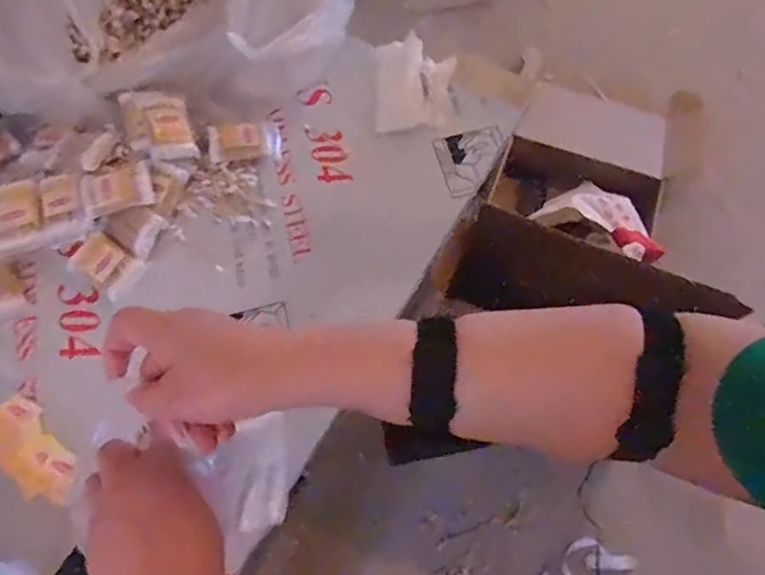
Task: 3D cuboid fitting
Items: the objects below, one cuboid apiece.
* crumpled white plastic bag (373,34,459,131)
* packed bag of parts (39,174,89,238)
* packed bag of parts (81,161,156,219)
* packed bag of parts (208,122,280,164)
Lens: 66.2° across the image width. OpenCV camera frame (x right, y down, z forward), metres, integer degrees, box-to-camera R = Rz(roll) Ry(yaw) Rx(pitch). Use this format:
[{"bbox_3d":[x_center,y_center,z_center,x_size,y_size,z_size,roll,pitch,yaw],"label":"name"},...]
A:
[{"bbox_3d":[0.044,-0.267,0.784,0.109,0.046,0.132,-2,66,-1],"label":"crumpled white plastic bag"},{"bbox_3d":[-0.365,-0.092,0.677,0.047,0.028,0.075,-18,67,-8],"label":"packed bag of parts"},{"bbox_3d":[-0.304,-0.113,0.667,0.082,0.015,0.053,-14,71,2],"label":"packed bag of parts"},{"bbox_3d":[-0.172,-0.182,0.730,0.086,0.035,0.046,-17,67,-7],"label":"packed bag of parts"}]

